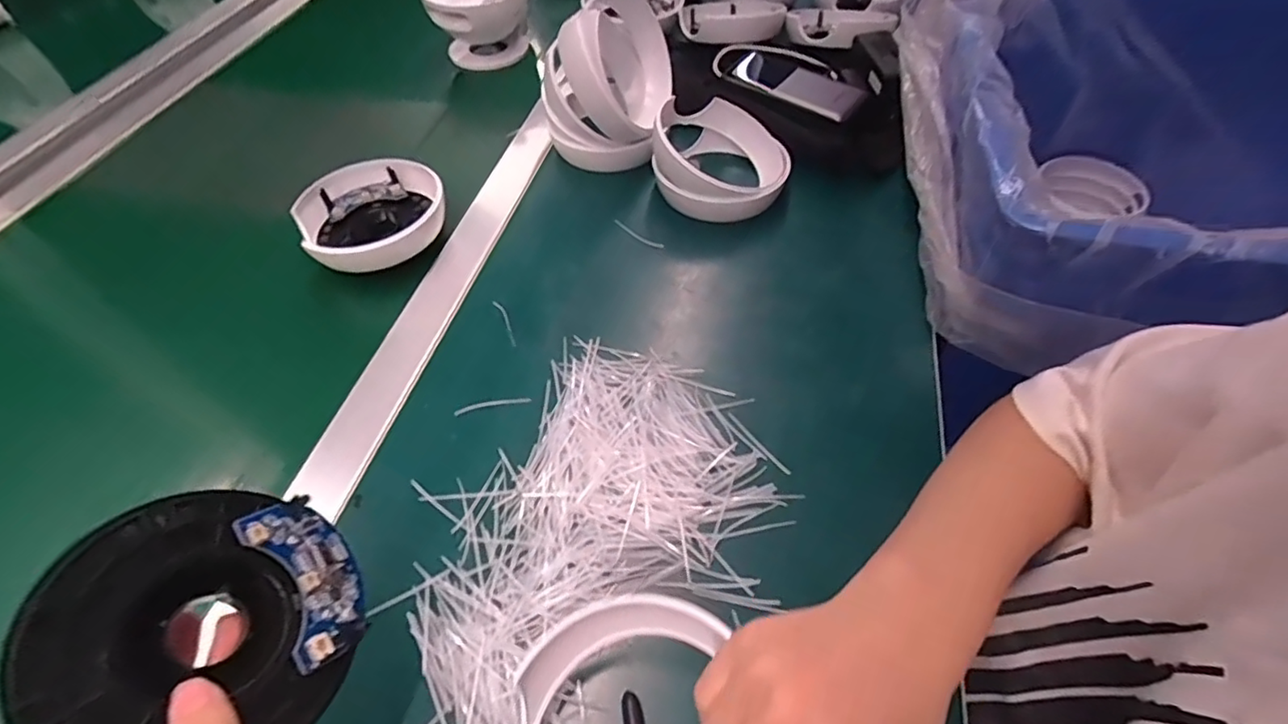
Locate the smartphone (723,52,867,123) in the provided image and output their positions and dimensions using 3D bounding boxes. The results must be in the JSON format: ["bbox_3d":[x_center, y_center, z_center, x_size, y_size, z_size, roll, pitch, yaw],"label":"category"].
[{"bbox_3d":[0.138,-0.251,0.537,0.122,0.008,0.049,31,65,21],"label":"smartphone"}]

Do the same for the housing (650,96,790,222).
[{"bbox_3d":[0.065,-0.176,0.505,0.111,0.057,0.116,10,53,10],"label":"housing"}]

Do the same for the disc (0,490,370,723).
[{"bbox_3d":[-0.158,0.097,0.219,0.098,0.013,0.099,20,54,-30],"label":"disc"}]

